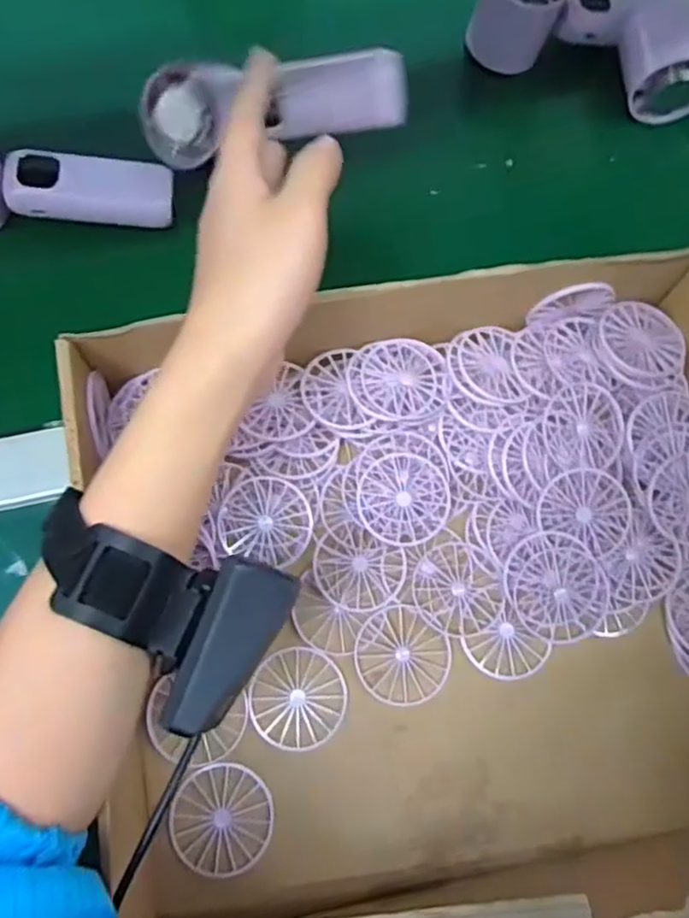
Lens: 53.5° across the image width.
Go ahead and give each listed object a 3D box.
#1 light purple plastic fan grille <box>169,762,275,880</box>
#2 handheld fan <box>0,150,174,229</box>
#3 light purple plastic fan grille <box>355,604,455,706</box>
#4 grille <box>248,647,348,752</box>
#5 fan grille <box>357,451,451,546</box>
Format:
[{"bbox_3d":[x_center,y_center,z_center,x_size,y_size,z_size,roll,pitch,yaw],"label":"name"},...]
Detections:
[{"bbox_3d":[-0.060,0.177,0.336,0.049,0.004,0.049,-9,71,-2],"label":"light purple plastic fan grille"},{"bbox_3d":[-0.190,-0.174,0.430,0.155,0.046,0.058,-2,77,-21],"label":"handheld fan"},{"bbox_3d":[0.031,0.104,0.362,0.050,0.006,0.048,1,74,-2],"label":"light purple plastic fan grille"},{"bbox_3d":[-0.024,0.124,0.354,0.049,0.005,0.047,1,74,-2],"label":"grille"},{"bbox_3d":[0.033,0.022,0.378,0.049,0.010,0.050,-9,75,-5],"label":"fan grille"}]

